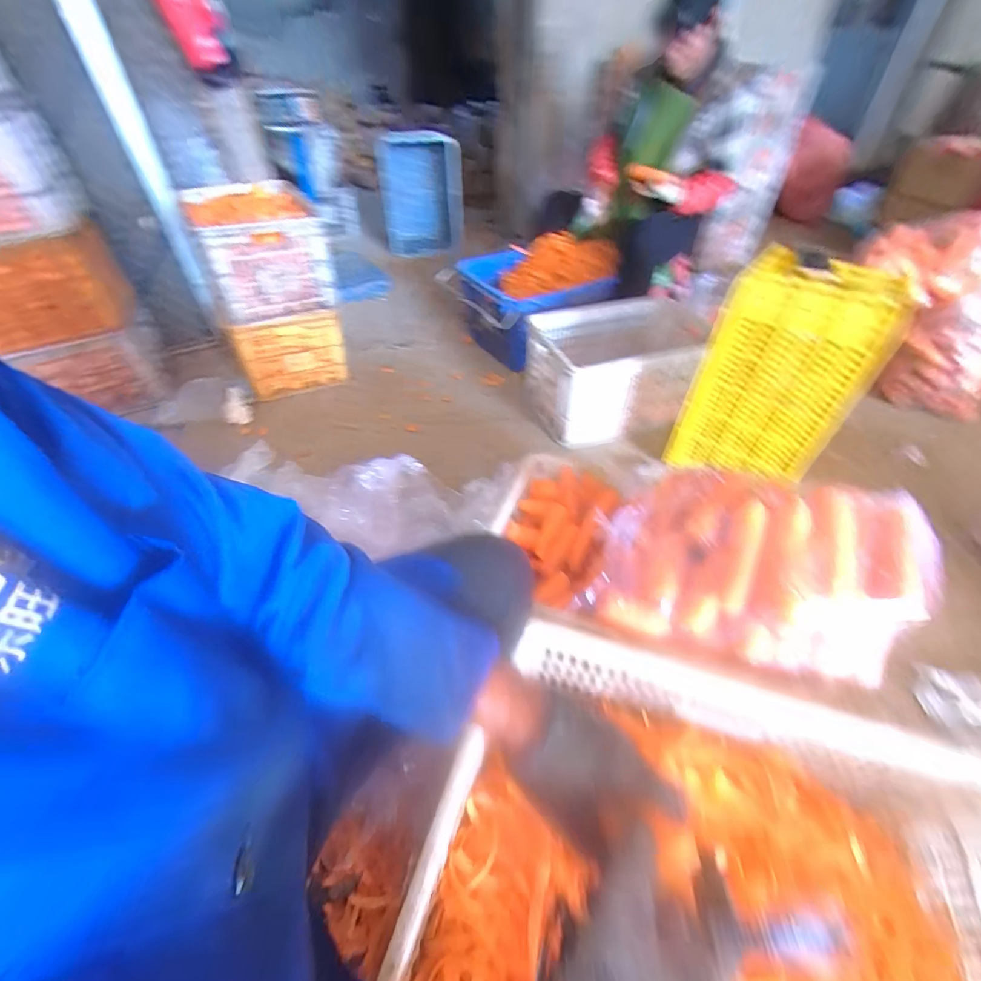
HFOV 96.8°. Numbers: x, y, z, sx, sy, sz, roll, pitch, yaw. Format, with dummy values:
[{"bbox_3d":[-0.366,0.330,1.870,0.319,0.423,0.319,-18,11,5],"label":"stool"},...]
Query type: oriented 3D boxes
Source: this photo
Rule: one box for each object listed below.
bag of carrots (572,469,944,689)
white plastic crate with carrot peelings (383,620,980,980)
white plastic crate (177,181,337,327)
[{"bbox_3d":[0.353,0.084,0.617,0.381,0.146,0.282,18,48,17],"label":"bag of carrots"},{"bbox_3d":[0.253,0.447,0.455,0.588,0.183,0.417,15,48,15],"label":"white plastic crate with carrot peelings"},{"bbox_3d":[-0.785,-0.833,1.486,0.342,0.252,0.610,-22,49,-19],"label":"white plastic crate"}]

